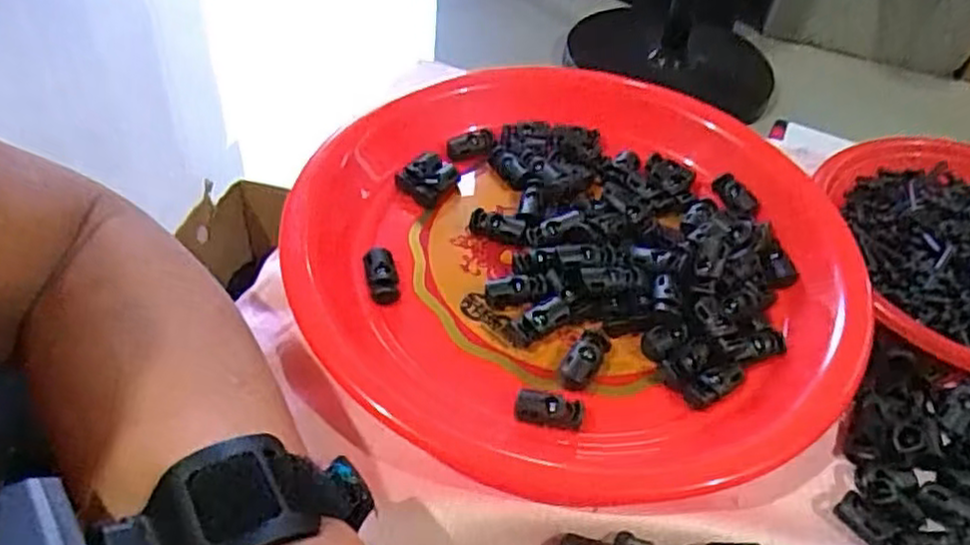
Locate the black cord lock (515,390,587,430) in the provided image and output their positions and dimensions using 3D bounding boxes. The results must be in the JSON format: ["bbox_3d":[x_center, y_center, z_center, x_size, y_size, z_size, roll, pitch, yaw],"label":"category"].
[{"bbox_3d":[0.026,0.055,0.287,0.027,0.006,0.014,12,47,5],"label":"black cord lock"}]

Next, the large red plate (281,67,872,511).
[{"bbox_3d":[0.043,-0.014,0.338,0.247,0.029,0.236,3,47,-4],"label":"large red plate"}]

